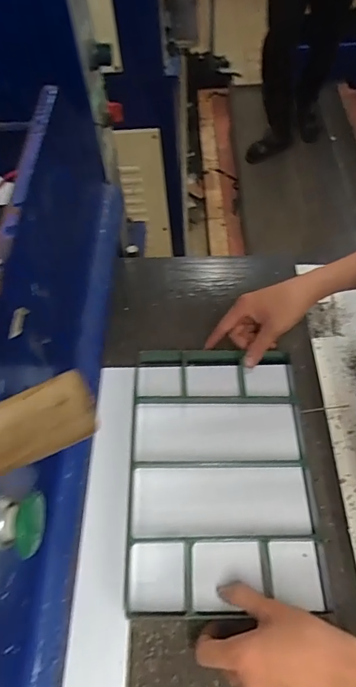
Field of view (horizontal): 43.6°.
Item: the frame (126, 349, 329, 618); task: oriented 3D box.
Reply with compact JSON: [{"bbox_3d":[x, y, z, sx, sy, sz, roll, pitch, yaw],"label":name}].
[{"bbox_3d":[0.049,0.144,0.529,0.205,0.039,0.301,-3,57,3],"label":"frame"}]

